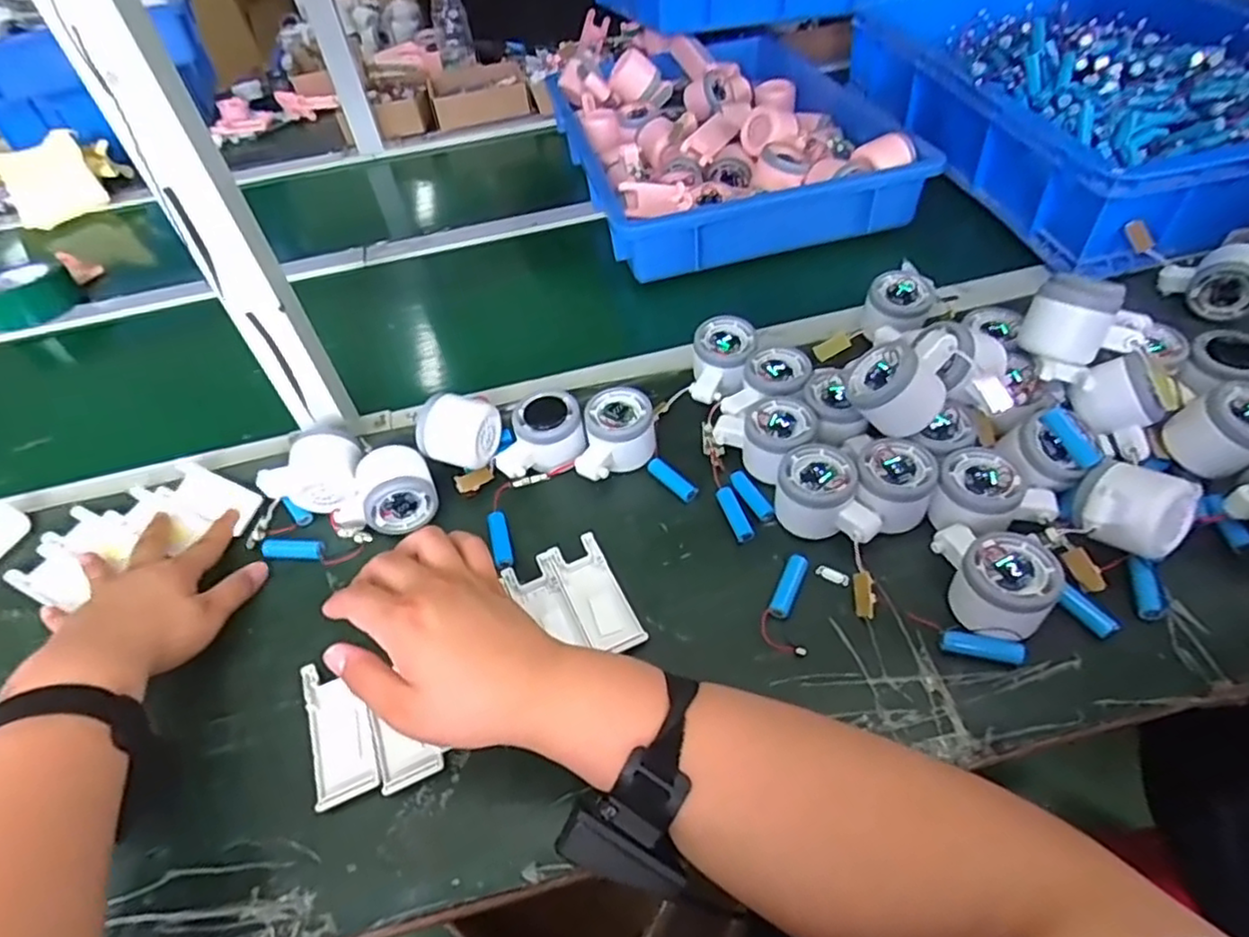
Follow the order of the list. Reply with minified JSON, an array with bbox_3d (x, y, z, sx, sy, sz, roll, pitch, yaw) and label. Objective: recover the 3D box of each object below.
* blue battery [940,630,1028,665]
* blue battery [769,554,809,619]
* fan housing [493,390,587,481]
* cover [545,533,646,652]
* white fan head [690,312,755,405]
[{"bbox_3d":[0.243,0.119,0.455,0.053,0.011,0.017,6,50,12],"label":"blue battery"},{"bbox_3d":[0.123,0.087,0.501,0.016,0.012,0.052,18,54,21],"label":"blue battery"},{"bbox_3d":[-0.076,-0.027,0.594,0.082,0.048,0.064,-24,51,-13],"label":"fan housing"},{"bbox_3d":[-0.021,0.095,0.510,0.039,0.009,0.101,-23,51,-13],"label":"cover"},{"bbox_3d":[0.093,-0.100,0.637,0.054,0.052,0.079,6,50,12],"label":"white fan head"}]

